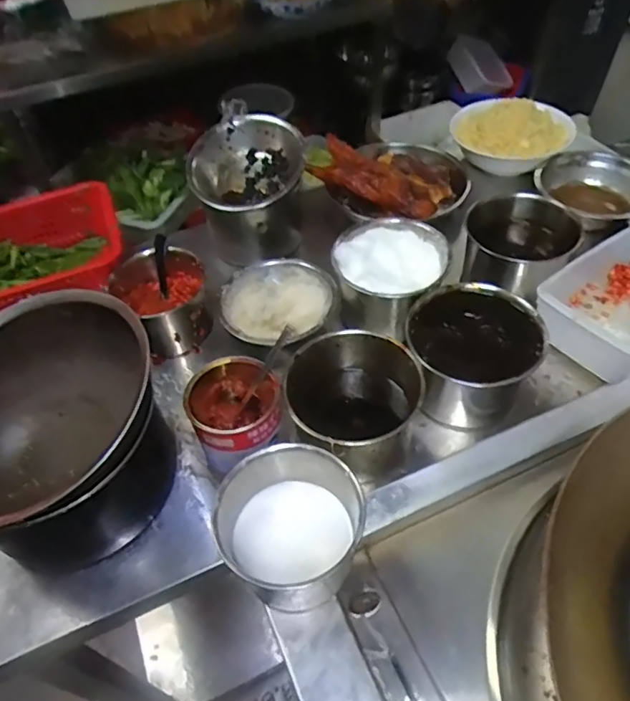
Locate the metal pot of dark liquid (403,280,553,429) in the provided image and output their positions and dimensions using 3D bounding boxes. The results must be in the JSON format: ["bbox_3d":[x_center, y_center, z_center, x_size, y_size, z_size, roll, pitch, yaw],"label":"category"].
[{"bbox_3d":[0.194,0.013,0.690,0.155,0.139,0.133,15,52,16],"label":"metal pot of dark liquid"}]

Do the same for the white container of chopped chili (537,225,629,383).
[{"bbox_3d":[0.420,-0.060,0.739,0.225,0.080,0.165,-29,54,-19],"label":"white container of chopped chili"}]

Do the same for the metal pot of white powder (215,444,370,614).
[{"bbox_3d":[-0.023,0.178,0.549,0.133,0.113,0.129,-2,50,2],"label":"metal pot of white powder"}]

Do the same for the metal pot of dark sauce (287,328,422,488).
[{"bbox_3d":[0.052,0.070,0.653,0.143,0.112,0.153,-2,50,2],"label":"metal pot of dark sauce"}]

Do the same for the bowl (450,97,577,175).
[{"bbox_3d":[0.336,-0.371,0.933,0.174,0.080,0.147,34,59,28],"label":"bowl"}]

